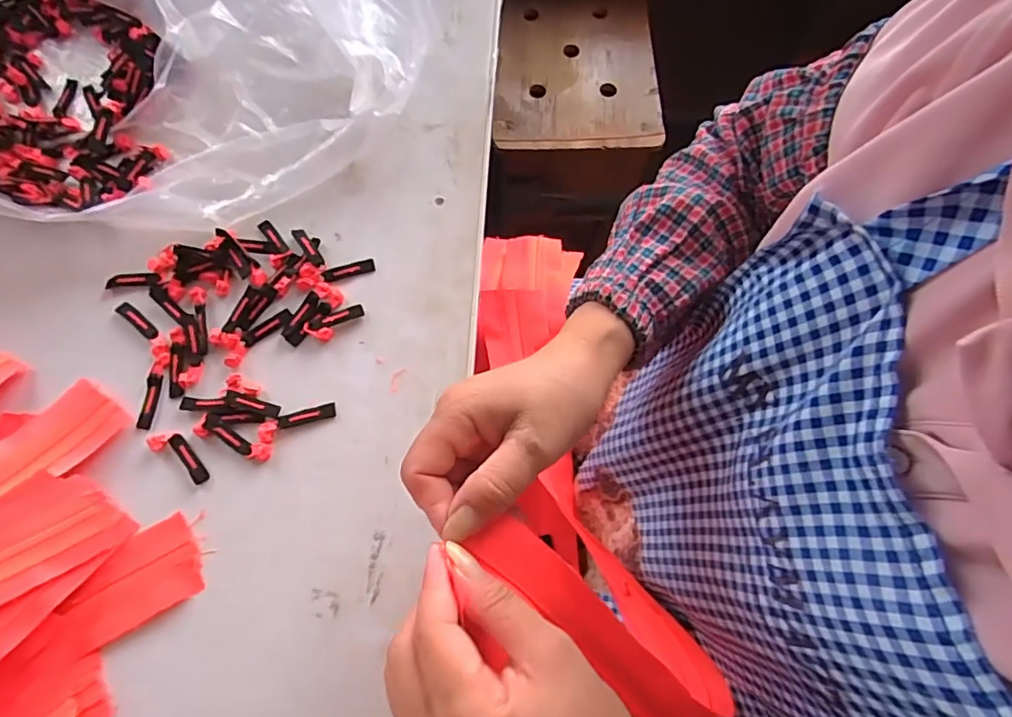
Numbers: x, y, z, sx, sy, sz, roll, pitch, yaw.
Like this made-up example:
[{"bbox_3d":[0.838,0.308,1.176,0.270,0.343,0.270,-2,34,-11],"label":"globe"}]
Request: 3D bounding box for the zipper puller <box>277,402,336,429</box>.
[{"bbox_3d":[-0.166,0.047,0.442,0.046,0.004,0.013,-13,73,-4],"label":"zipper puller"}]

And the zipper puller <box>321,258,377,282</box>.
[{"bbox_3d":[-0.142,-0.080,0.478,0.045,0.004,0.013,-17,74,-5],"label":"zipper puller"}]

